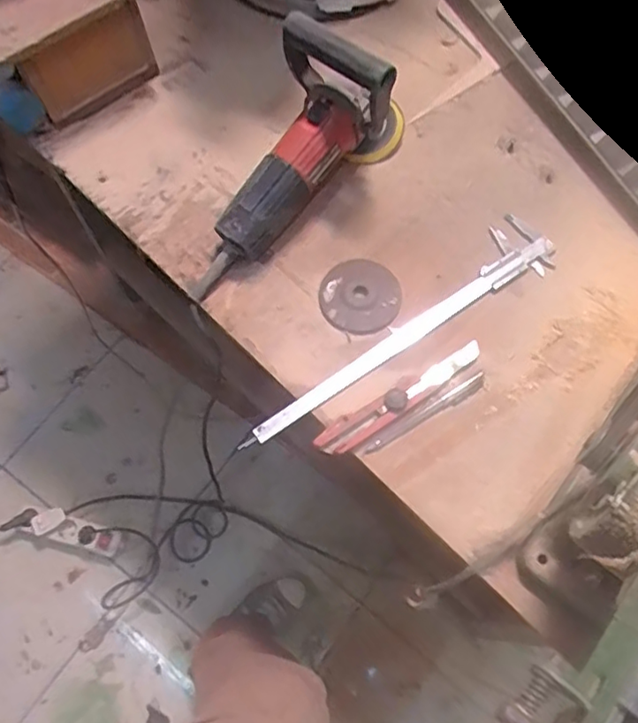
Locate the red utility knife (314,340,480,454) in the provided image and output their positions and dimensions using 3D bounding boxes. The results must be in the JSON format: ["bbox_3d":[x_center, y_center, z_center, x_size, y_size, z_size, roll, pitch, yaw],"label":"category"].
[{"bbox_3d":[0.082,0.036,0.589,0.188,0.012,0.029,-32,70,-11],"label":"red utility knife"}]

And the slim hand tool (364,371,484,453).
[{"bbox_3d":[0.108,0.052,0.591,0.141,0.008,0.014,-30,70,-10],"label":"slim hand tool"}]

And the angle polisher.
[{"bbox_3d":[-0.023,-0.202,0.619,0.122,0.167,0.288,26,71,12],"label":"angle polisher"}]

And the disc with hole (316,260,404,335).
[{"bbox_3d":[0.045,-0.073,0.650,0.086,0.007,0.087,-1,68,2],"label":"disc with hole"}]

